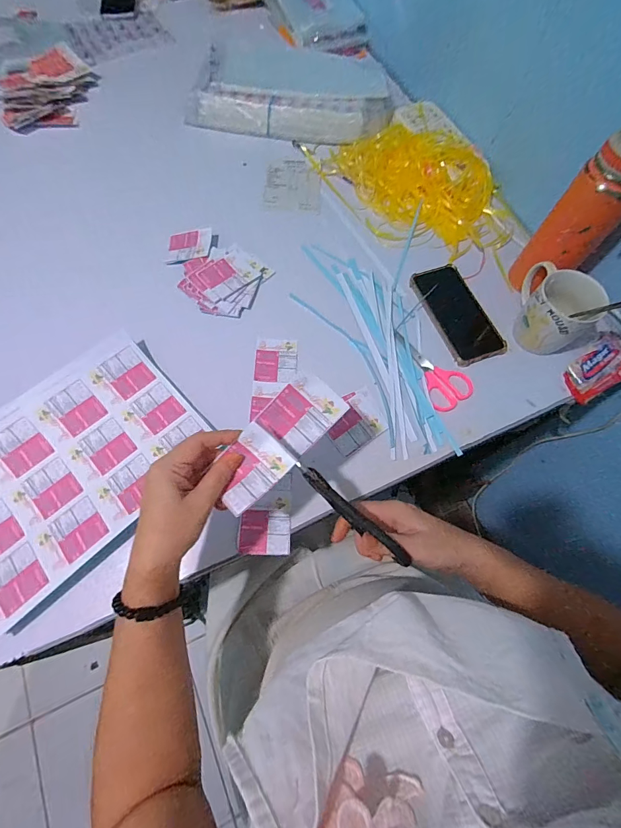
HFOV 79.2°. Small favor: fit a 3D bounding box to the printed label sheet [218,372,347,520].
[{"bbox_3d":[-0.031,0.026,0.359,0.059,0.016,0.144,38,83,11],"label":"printed label sheet"}]

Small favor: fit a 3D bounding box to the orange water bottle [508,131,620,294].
[{"bbox_3d":[0.355,-0.248,0.488,0.066,0.216,0.077,-11,70,-7],"label":"orange water bottle"}]

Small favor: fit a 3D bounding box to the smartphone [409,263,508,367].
[{"bbox_3d":[0.217,-0.153,0.556,0.077,0.012,0.166,-20,71,-10],"label":"smartphone"}]

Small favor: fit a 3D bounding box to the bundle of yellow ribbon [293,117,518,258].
[{"bbox_3d":[0.177,-0.400,0.651,0.260,0.038,0.325,-23,72,-11],"label":"bundle of yellow ribbon"}]

